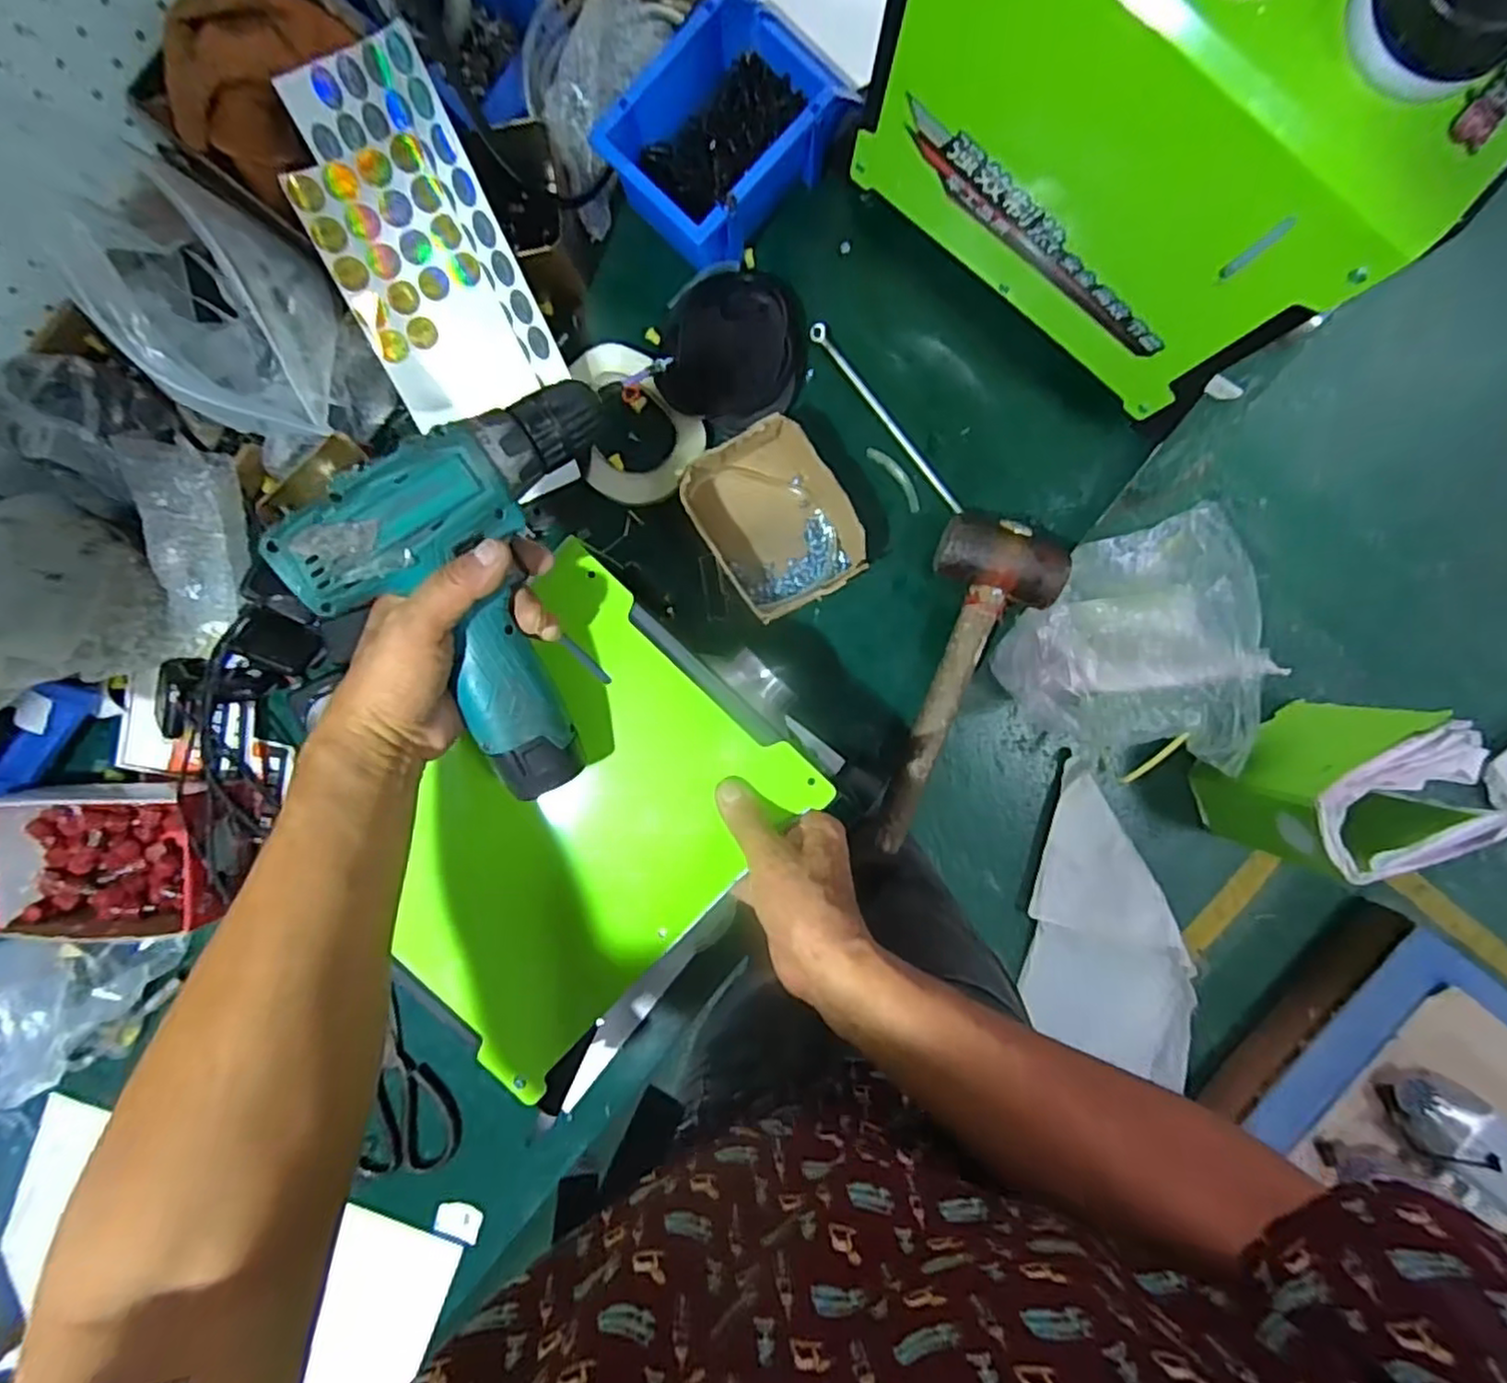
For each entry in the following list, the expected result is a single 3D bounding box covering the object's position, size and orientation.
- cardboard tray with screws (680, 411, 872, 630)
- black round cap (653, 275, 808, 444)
[{"bbox_3d":[0.016,-0.132,0.563,0.110,0.052,0.136,-28,93,2],"label":"cardboard tray with screws"},{"bbox_3d":[-0.016,-0.267,0.561,0.109,0.036,0.115,0,93,1],"label":"black round cap"}]

